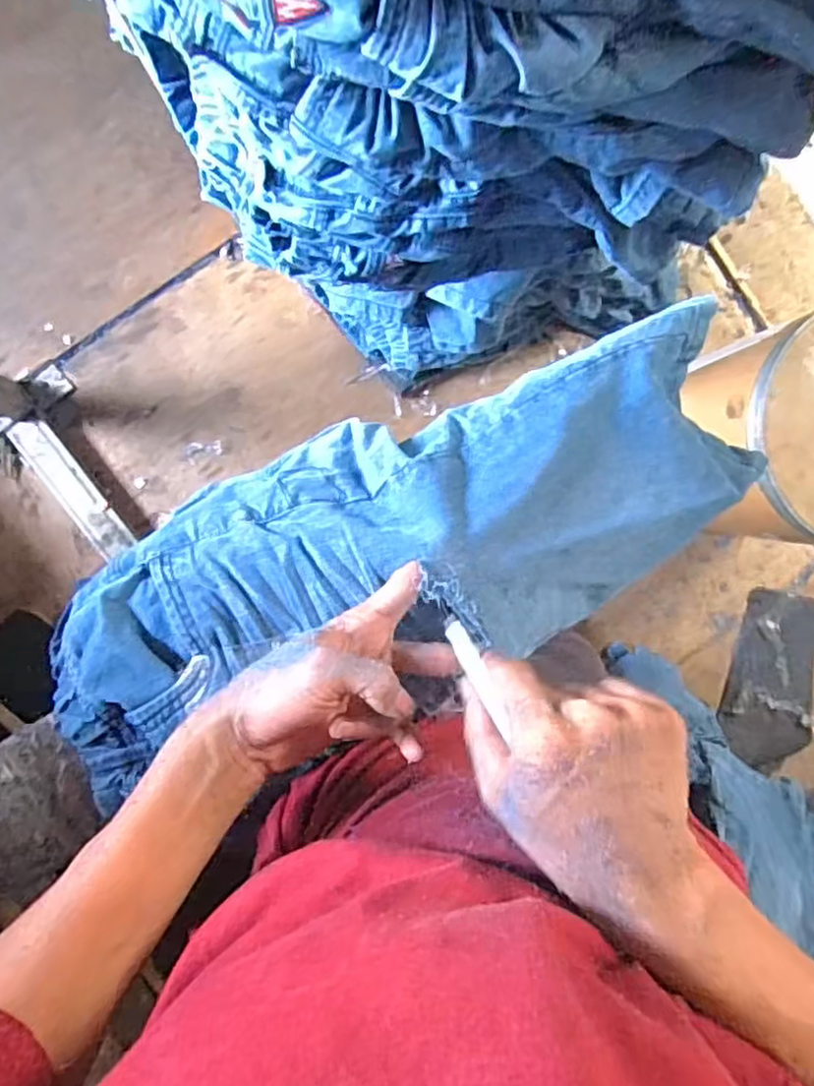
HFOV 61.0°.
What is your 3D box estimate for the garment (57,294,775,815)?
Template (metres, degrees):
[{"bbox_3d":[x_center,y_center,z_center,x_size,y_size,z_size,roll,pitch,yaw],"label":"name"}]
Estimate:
[{"bbox_3d":[0.008,0.005,0.466,0.522,0.103,0.181,-21,100,-4],"label":"garment"}]

